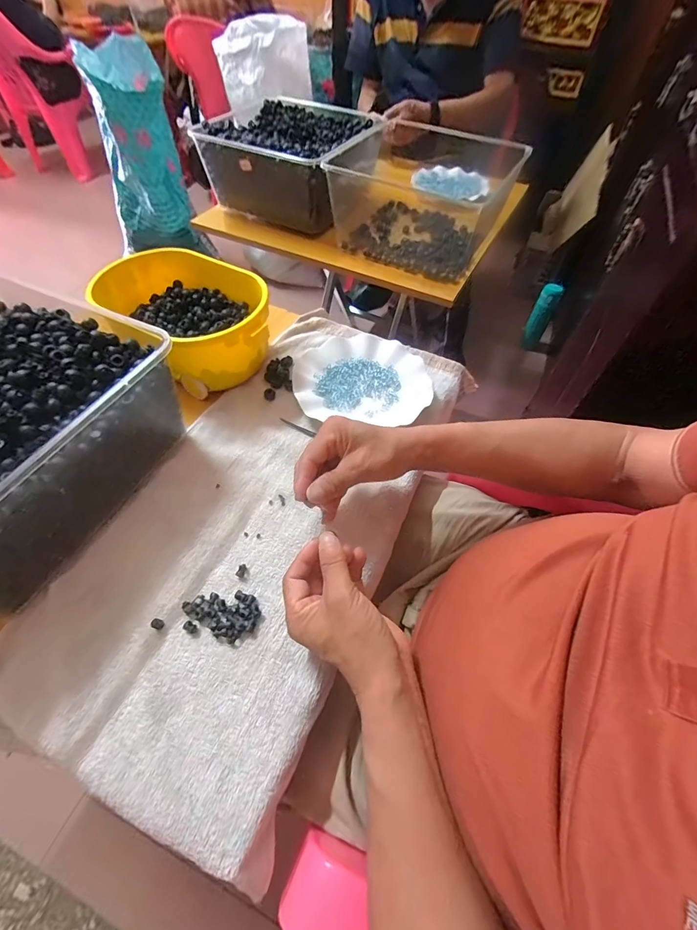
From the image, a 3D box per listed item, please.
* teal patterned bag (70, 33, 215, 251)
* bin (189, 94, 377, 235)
[{"bbox_3d":[-0.717,-1.040,1.321,0.282,0.528,0.290,-21,58,-15],"label":"teal patterned bag"},{"bbox_3d":[-0.110,-0.643,0.824,0.287,0.134,0.299,25,58,15],"label":"bin"}]

